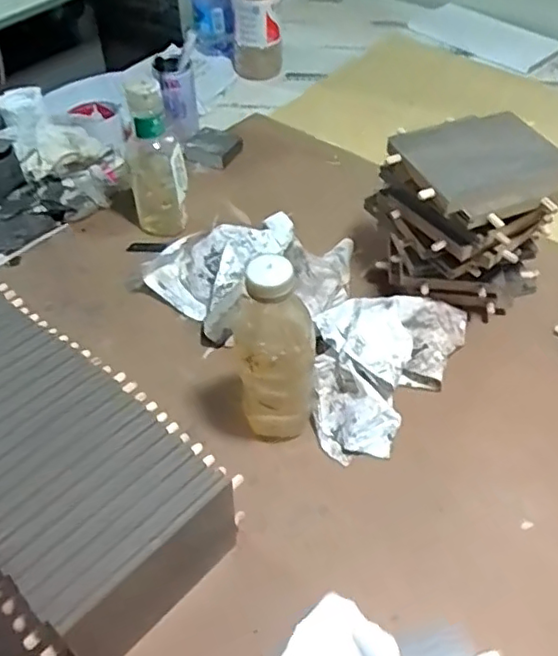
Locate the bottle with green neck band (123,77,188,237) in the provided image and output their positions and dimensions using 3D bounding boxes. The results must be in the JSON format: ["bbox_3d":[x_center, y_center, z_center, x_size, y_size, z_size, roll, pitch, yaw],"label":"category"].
[{"bbox_3d":[-0.153,-0.209,0.776,0.067,0.208,0.056,-14,49,-11],"label":"bottle with green neck band"}]

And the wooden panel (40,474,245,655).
[{"bbox_3d":[-0.091,0.196,0.489,0.016,0.113,0.176,36,57,29],"label":"wooden panel"}]

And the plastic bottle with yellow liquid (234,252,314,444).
[{"bbox_3d":[-0.005,0.025,0.576,0.071,0.210,0.057,-20,50,-16],"label":"plastic bottle with yellow liquid"}]

